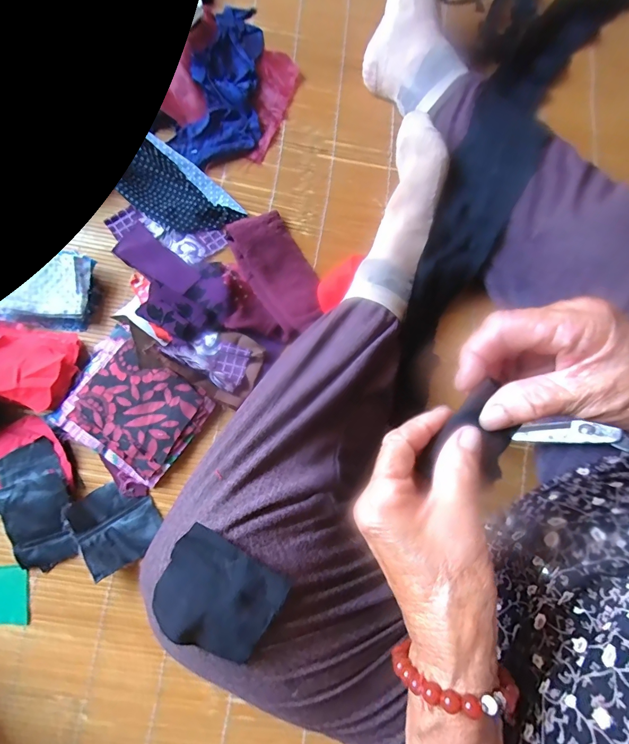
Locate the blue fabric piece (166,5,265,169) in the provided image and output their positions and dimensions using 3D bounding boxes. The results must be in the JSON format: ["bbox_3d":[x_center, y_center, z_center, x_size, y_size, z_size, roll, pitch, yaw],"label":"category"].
[{"bbox_3d":[-0.101,-0.363,0.455,0.095,0.037,0.251,11,76,3],"label":"blue fabric piece"}]

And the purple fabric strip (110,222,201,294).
[{"bbox_3d":[-0.173,-0.121,0.403,0.097,0.008,0.043,39,77,4],"label":"purple fabric strip"}]

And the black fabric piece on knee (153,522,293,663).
[{"bbox_3d":[-0.053,0.123,0.204,0.064,0.011,0.053,28,78,7],"label":"black fabric piece on knee"}]

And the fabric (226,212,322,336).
[{"bbox_3d":[-0.038,-0.113,0.410,0.071,0.033,0.137,-33,78,-7],"label":"fabric"}]

